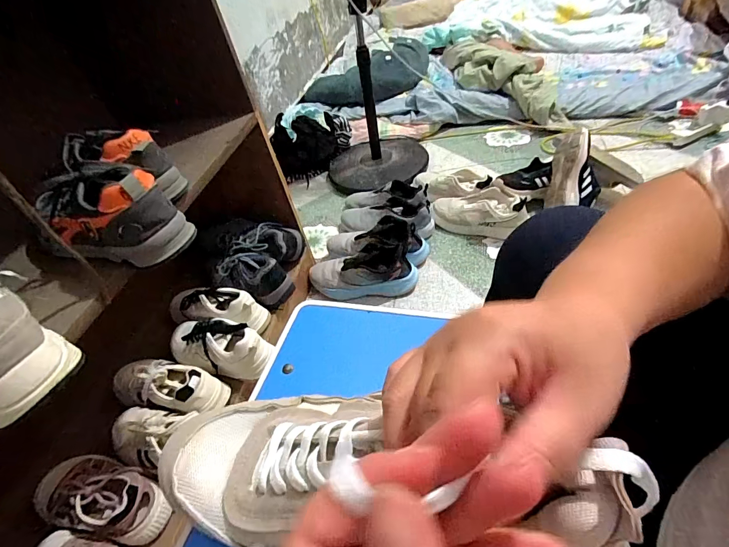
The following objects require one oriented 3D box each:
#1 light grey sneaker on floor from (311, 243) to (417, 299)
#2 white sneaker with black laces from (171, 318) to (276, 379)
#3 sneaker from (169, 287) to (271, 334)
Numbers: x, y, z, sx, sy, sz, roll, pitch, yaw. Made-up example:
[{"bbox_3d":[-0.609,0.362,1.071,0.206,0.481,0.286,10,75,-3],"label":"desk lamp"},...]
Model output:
[{"bbox_3d":[-0.012,-0.011,0.984,0.283,0.093,0.098,0,46,15],"label":"light grey sneaker on floor"},{"bbox_3d":[-0.301,0.141,0.763,0.228,0.080,0.099,11,50,24],"label":"white sneaker with black laces"},{"bbox_3d":[-0.335,0.078,0.852,0.223,0.090,0.081,3,47,17],"label":"sneaker"}]

